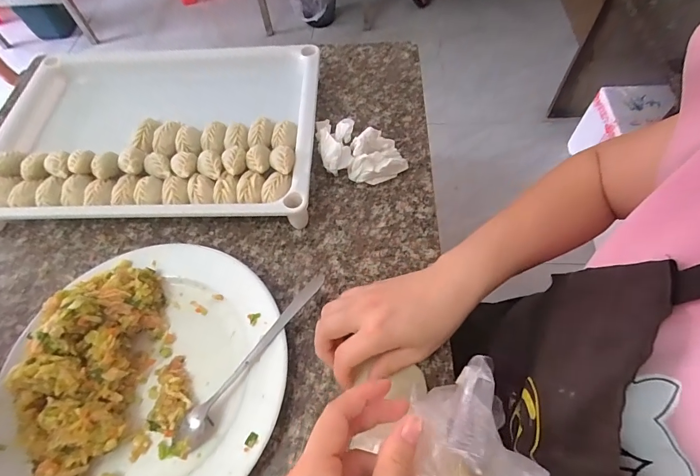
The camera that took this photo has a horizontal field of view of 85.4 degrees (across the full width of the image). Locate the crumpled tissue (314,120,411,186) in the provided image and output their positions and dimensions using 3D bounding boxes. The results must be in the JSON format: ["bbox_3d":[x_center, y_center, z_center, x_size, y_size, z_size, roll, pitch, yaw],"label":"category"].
[{"bbox_3d":[0.012,-0.106,0.444,0.102,0.041,0.079,0,61,4],"label":"crumpled tissue"}]

